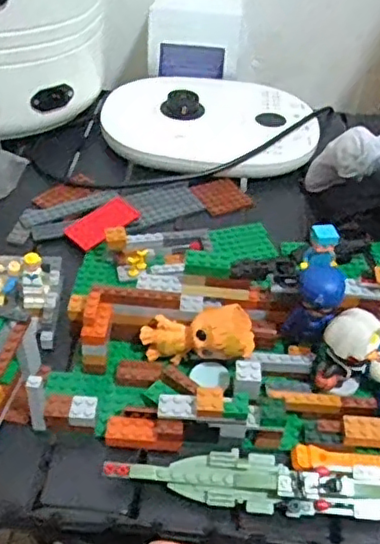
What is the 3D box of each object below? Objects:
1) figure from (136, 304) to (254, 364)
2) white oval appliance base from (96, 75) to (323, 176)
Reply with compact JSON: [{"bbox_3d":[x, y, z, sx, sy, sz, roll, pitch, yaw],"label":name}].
[{"bbox_3d":[0.005,0.045,0.431,0.078,0.035,0.040,-7,37,24],"label":"figure"},{"bbox_3d":[0.023,-0.168,0.688,0.235,0.036,0.182,5,42,1],"label":"white oval appliance base"}]

